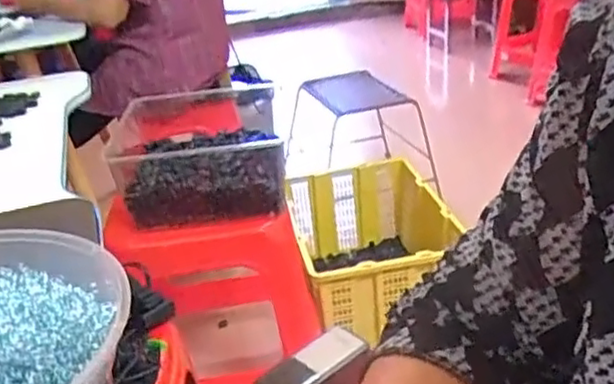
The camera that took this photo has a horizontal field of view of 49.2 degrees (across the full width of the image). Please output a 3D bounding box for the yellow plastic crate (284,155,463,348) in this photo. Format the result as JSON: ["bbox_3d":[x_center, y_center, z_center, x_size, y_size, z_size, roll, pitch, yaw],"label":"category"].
[{"bbox_3d":[0.166,0.135,1.563,0.369,0.253,0.508,-7,27,-3],"label":"yellow plastic crate"}]

